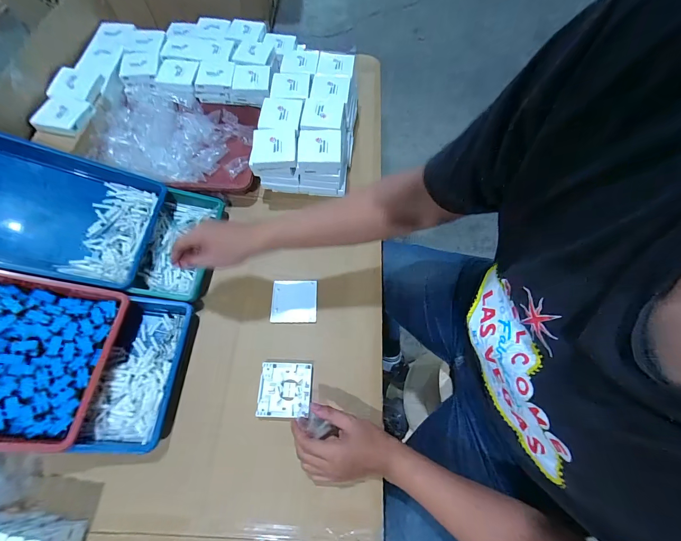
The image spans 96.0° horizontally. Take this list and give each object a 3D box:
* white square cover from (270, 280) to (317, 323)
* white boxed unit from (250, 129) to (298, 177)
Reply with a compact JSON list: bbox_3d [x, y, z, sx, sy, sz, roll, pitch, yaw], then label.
[{"bbox_3d":[-0.091,0.060,0.605,0.086,0.010,0.088,0,64,-2],"label":"white square cover"},{"bbox_3d":[-0.136,-0.245,0.640,0.093,0.057,0.082,1,64,-2],"label":"white boxed unit"}]

